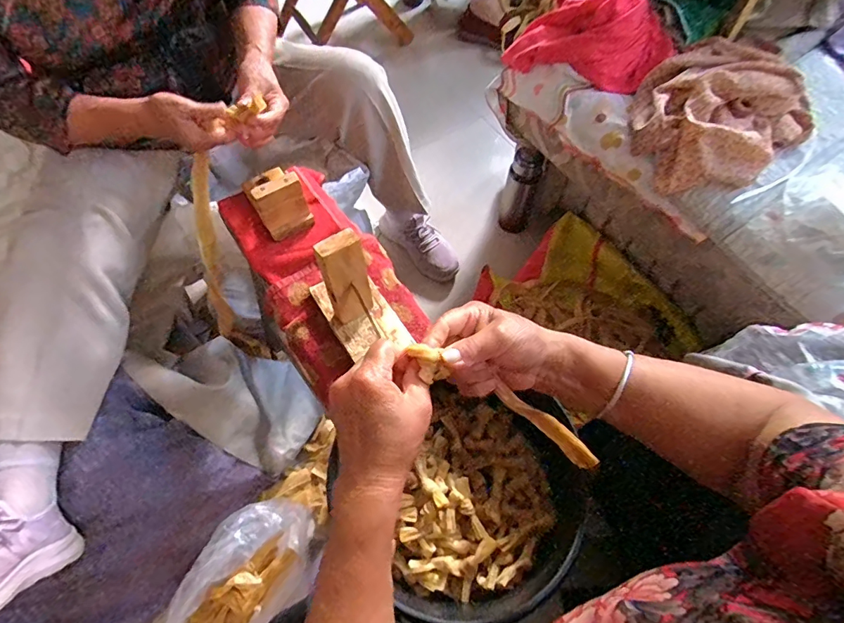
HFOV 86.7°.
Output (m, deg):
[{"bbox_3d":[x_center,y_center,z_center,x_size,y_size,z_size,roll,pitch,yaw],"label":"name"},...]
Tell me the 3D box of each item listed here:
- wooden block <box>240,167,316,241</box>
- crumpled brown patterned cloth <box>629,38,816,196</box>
[{"bbox_3d":[-0.179,-0.137,0.570,0.063,0.086,0.031,-30,66,-13],"label":"wooden block"},{"bbox_3d":[0.435,-0.301,0.669,0.231,0.115,0.220,-34,67,-15],"label":"crumpled brown patterned cloth"}]

